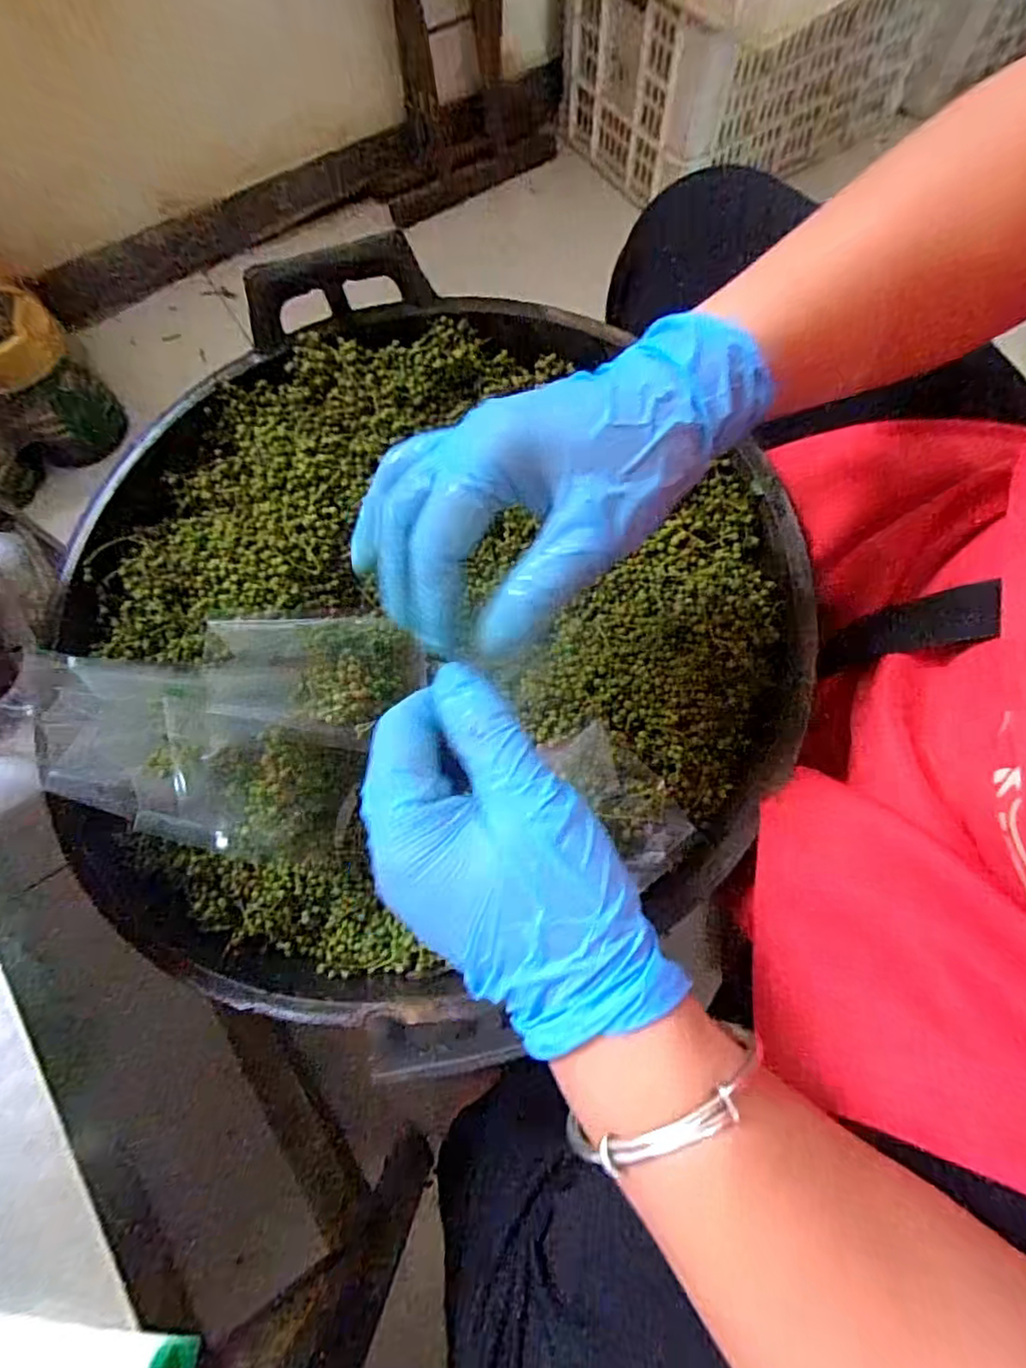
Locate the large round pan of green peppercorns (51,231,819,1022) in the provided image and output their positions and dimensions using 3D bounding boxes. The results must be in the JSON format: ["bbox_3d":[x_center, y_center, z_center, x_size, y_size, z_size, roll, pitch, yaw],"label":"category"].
[{"bbox_3d":[-0.058,-0.051,0.399,0.452,0.118,0.446,0,71,1],"label":"large round pan of green peppercorns"}]

